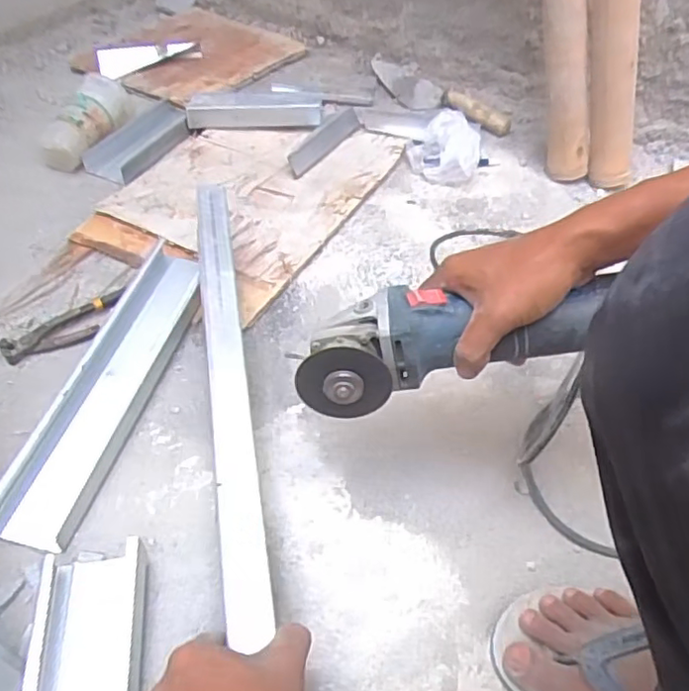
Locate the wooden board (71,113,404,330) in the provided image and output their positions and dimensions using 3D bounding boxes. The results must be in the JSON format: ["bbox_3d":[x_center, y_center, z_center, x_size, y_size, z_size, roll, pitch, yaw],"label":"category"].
[{"bbox_3d":[-0.135,-0.238,0.896,0.329,0.023,0.429,27,53,20],"label":"wooden board"}]

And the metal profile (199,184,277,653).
[{"bbox_3d":[-0.084,0.118,0.476,0.036,0.027,0.730,-7,53,-8],"label":"metal profile"}]

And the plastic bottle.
[{"bbox_3d":[-0.396,-0.351,0.950,0.075,0.070,0.178,11,50,7],"label":"plastic bottle"}]

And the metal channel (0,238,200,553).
[{"bbox_3d":[-0.242,0.028,0.652,0.095,0.035,0.373,12,50,8],"label":"metal channel"}]

